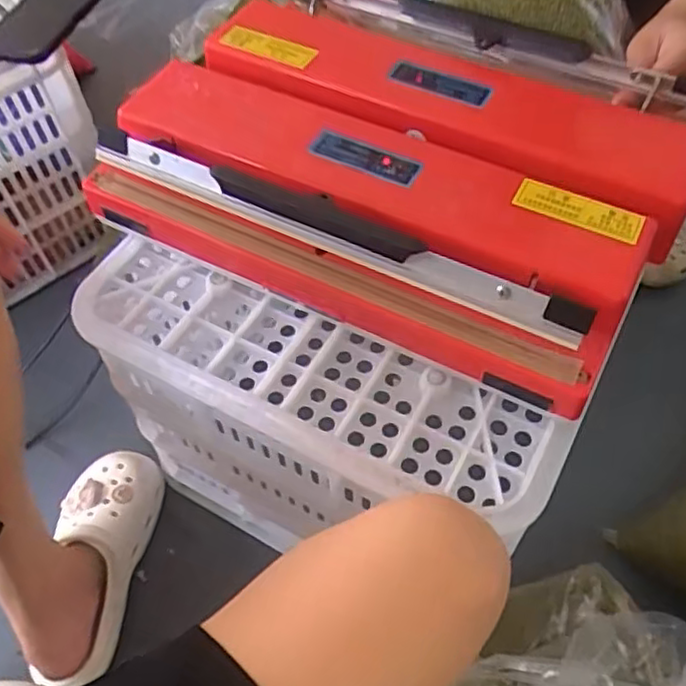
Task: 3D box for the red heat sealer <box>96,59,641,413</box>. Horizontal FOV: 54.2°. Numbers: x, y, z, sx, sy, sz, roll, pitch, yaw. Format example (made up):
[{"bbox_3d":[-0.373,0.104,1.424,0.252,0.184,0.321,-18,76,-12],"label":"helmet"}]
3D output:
[{"bbox_3d":[0.005,-0.102,0.512,0.412,0.072,0.151,24,60,18],"label":"red heat sealer"}]

